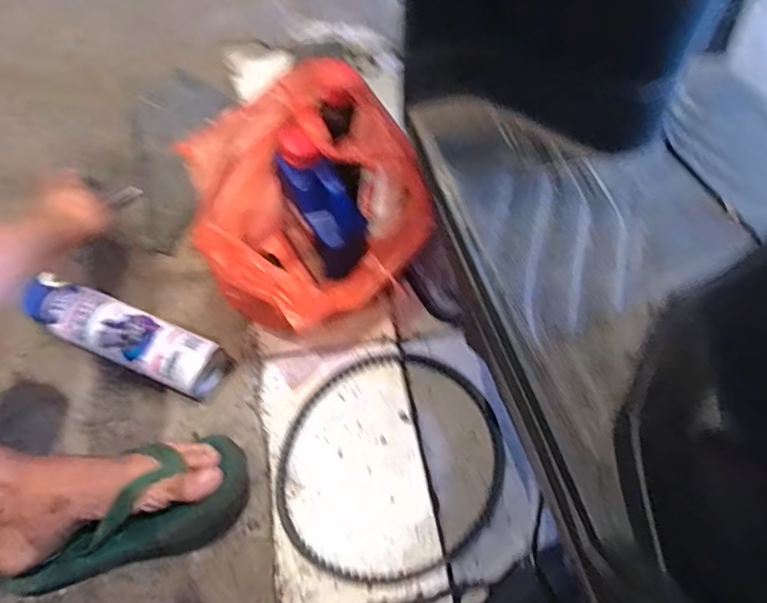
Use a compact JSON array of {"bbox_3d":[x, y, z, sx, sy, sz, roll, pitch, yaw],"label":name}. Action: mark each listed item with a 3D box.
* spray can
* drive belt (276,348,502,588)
[{"bbox_3d":[-0.307,0.043,0.623,0.245,0.080,0.067,18,57,11],"label":"spray can"},{"bbox_3d":[0.012,0.183,0.622,0.243,0.026,0.276,28,60,18],"label":"drive belt"}]

